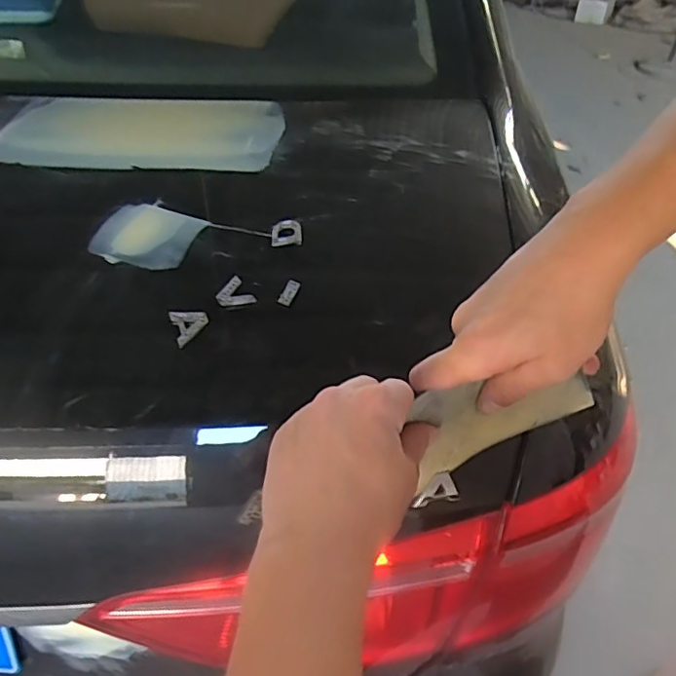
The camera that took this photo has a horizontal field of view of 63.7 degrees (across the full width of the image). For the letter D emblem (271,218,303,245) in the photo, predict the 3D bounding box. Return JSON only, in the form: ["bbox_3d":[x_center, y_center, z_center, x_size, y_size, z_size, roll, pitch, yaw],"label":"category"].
[{"bbox_3d":[-0.040,-0.084,0.434,0.024,0.006,0.028,2,48,-2],"label":"letter D emblem"}]

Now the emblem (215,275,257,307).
[{"bbox_3d":[-0.074,-0.031,0.384,0.023,0.004,0.027,-26,54,-25],"label":"emblem"}]

